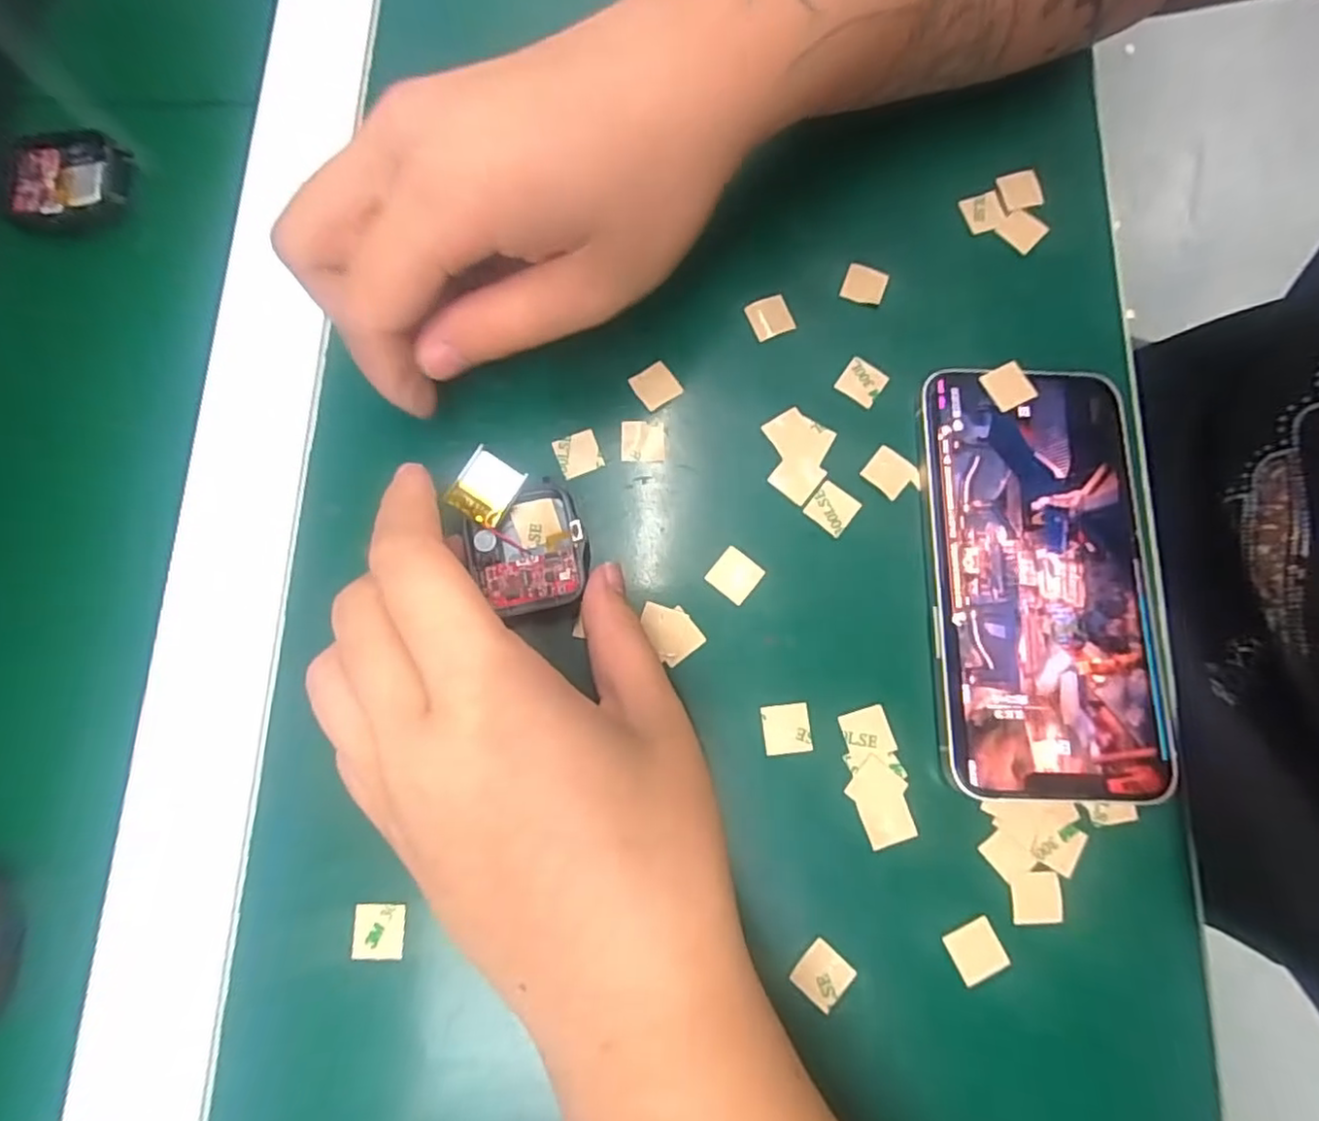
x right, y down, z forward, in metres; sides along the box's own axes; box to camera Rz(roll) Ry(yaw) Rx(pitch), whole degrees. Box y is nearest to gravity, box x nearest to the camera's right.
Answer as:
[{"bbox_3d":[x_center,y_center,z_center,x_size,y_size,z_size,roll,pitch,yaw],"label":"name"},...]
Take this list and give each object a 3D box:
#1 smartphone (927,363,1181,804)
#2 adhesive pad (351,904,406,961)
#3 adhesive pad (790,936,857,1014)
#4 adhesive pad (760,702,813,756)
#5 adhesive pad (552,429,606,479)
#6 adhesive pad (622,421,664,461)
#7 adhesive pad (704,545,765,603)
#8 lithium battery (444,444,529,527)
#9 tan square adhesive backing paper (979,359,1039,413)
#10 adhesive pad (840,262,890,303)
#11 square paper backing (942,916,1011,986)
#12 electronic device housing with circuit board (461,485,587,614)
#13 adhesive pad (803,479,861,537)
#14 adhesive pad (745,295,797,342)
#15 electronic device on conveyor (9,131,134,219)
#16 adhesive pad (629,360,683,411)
[{"bbox_3d":[0.127,0.005,0.222,0.071,0.009,0.141,1,78,0],"label":"smartphone"},{"bbox_3d":[-0.085,0.112,0.200,0.015,0.004,0.015,-1,78,0],"label":"adhesive pad"},{"bbox_3d":[0.050,0.125,0.198,0.015,0.004,0.015,40,81,8],"label":"adhesive pad"},{"bbox_3d":[0.042,0.054,0.213,0.015,0.004,0.015,-6,78,-1],"label":"adhesive pad"},{"bbox_3d":[-0.029,-0.038,0.233,0.015,0.004,0.015,-21,79,-5],"label":"adhesive pad"},{"bbox_3d":[-0.006,-0.043,0.234,0.015,0.004,0.015,0,78,0],"label":"adhesive pad"},{"bbox_3d":[0.026,0.005,0.224,0.015,0.004,0.015,40,81,8],"label":"adhesive pad"},{"bbox_3d":[-0.056,-0.024,0.214,0.019,0.004,0.021,32,87,0],"label":"lithium battery"},{"bbox_3d":[0.123,-0.062,0.233,0.016,0.004,0.016,-27,78,-3],"label":"tan square adhesive backing paper"},{"bbox_3d":[0.078,-0.104,0.250,0.016,0.004,0.016,19,75,5],"label":"adhesive pad"},{"bbox_3d":[0.097,0.119,0.201,0.015,0.004,0.015,-26,79,-5],"label":"square paper backing"},{"bbox_3d":[-0.044,-0.004,0.219,0.038,0.010,0.042,-12,78,-3],"label":"electronic device housing with circuit board"},{"bbox_3d":[0.060,-0.019,0.229,0.015,0.004,0.015,38,80,7],"label":"adhesive pad"},{"bbox_3d":[0.041,-0.091,0.245,0.015,0.004,0.015,-22,79,-5],"label":"adhesive pad"},{"bbox_3d":[-0.228,-0.147,0.254,0.043,0.007,0.036,0,78,0],"label":"electronic device on conveyor"},{"bbox_3d":[-0.001,-0.064,0.238,0.015,0.004,0.015,-32,80,-7],"label":"adhesive pad"}]

